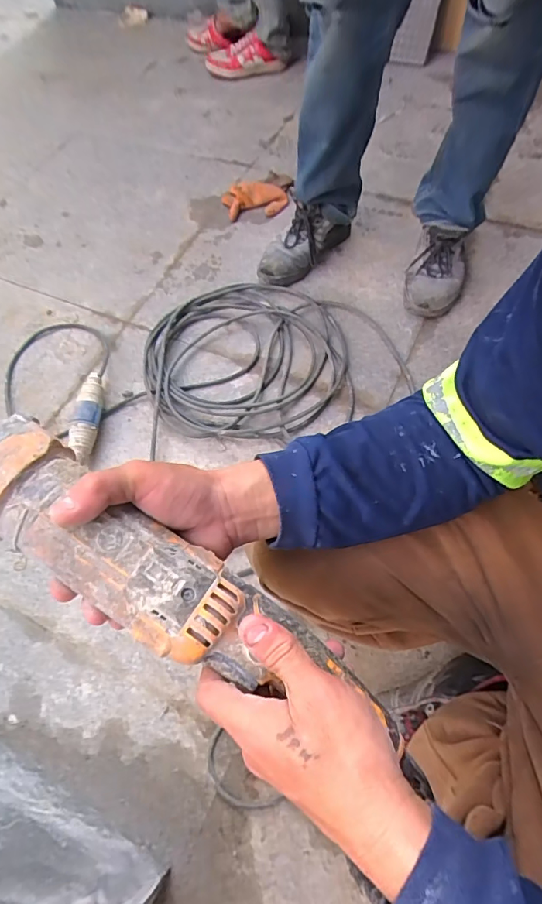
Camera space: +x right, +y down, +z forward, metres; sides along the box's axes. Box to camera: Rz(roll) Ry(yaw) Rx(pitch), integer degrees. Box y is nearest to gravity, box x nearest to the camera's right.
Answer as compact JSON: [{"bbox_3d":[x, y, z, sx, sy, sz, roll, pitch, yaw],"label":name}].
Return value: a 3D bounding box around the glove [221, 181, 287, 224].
[{"bbox_3d":[-0.043,-0.656,1.173,0.163,0.038,0.142,-11,61,-1],"label":"glove"}]

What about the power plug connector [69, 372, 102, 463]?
[{"bbox_3d":[-0.351,-0.064,0.887,0.046,0.058,0.191,-2,61,4],"label":"power plug connector"}]

